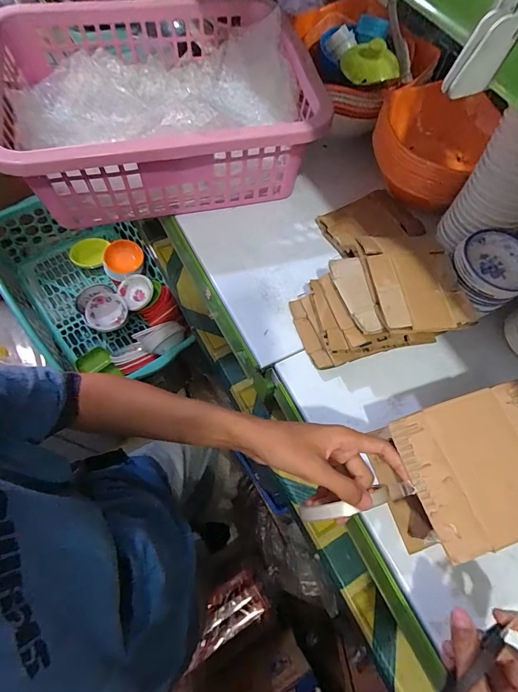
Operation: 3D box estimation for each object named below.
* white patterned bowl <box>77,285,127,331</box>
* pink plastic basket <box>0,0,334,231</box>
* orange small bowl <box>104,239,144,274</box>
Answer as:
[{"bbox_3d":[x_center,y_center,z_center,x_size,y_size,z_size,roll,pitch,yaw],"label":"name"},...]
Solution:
[{"bbox_3d":[-0.357,-0.084,0.848,0.102,0.037,0.102,0,89,-8],"label":"white patterned bowl"},{"bbox_3d":[-0.142,-0.347,0.533,0.393,0.141,0.336,-13,67,-9],"label":"pink plastic basket"},{"bbox_3d":[-0.314,-0.215,0.869,0.081,0.034,0.080,1,66,-3],"label":"orange small bowl"}]

